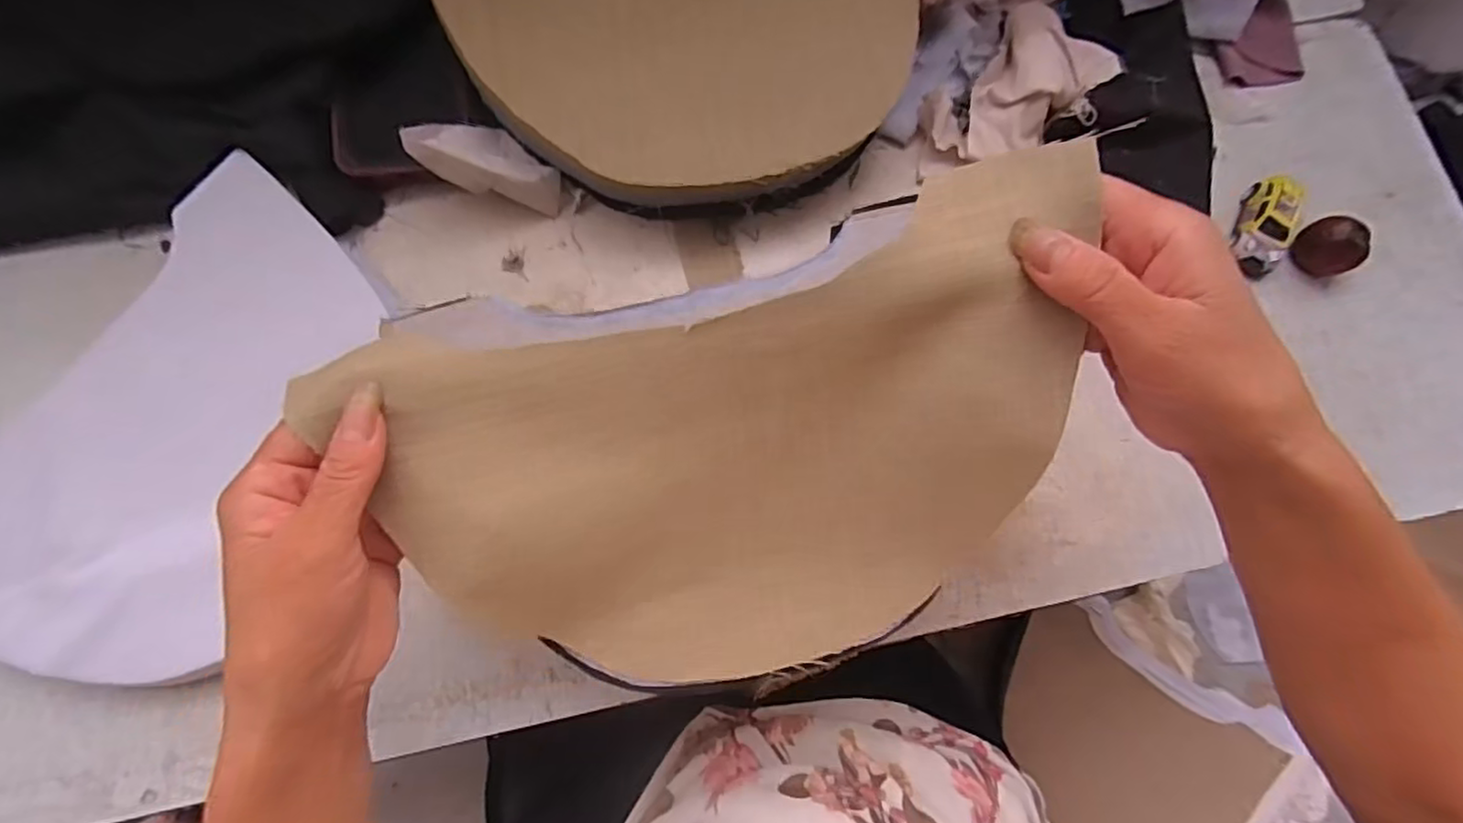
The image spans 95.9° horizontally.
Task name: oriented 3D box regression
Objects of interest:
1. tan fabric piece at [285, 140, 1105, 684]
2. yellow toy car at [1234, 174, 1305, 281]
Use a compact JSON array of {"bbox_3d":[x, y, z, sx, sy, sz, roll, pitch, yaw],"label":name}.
[{"bbox_3d":[0.005,0.027,0.262,0.270,0.090,0.162,-16,85,-5],"label":"tan fabric piece"},{"bbox_3d":[0.341,-0.119,0.417,0.031,0.022,0.066,26,77,4],"label":"yellow toy car"}]

